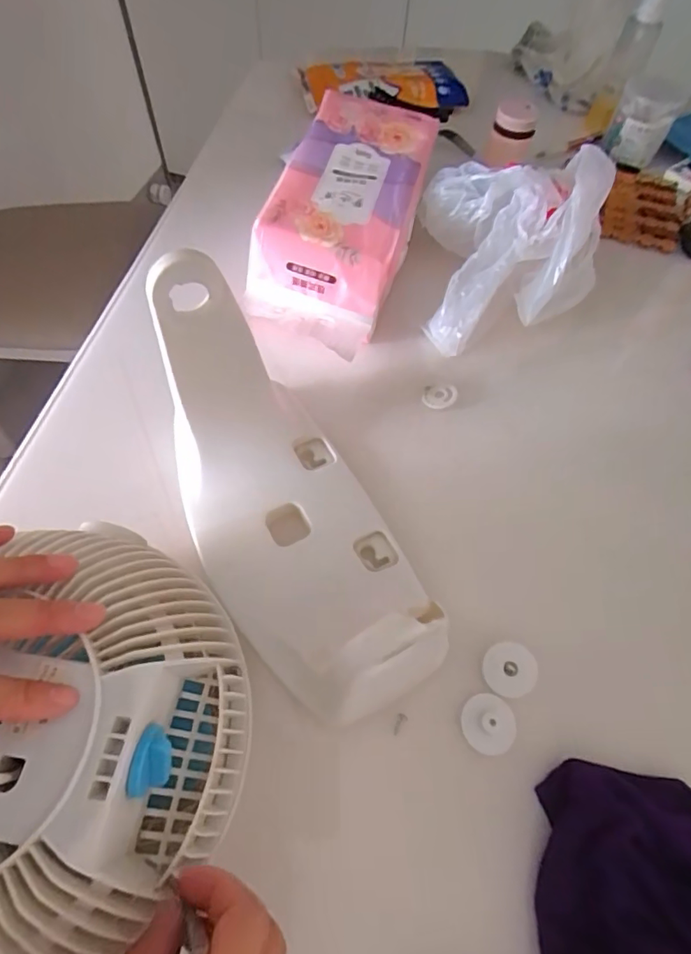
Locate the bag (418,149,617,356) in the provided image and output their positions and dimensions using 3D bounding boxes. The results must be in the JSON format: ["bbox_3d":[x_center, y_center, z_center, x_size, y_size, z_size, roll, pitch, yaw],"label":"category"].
[{"bbox_3d":[0.166,-0.232,0.487,0.168,0.133,0.193,1,61,-3],"label":"bag"}]

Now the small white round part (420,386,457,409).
[{"bbox_3d":[0.088,-0.075,0.461,0.030,0.011,0.025,14,61,4],"label":"small white round part"}]

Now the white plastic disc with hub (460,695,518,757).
[{"bbox_3d":[0.094,0.162,0.326,0.033,0.009,0.035,1,61,-3],"label":"white plastic disc with hub"}]

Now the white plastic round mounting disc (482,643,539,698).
[{"bbox_3d":[0.113,0.132,0.339,0.035,0.004,0.034,-3,80,15],"label":"white plastic round mounting disc"}]

